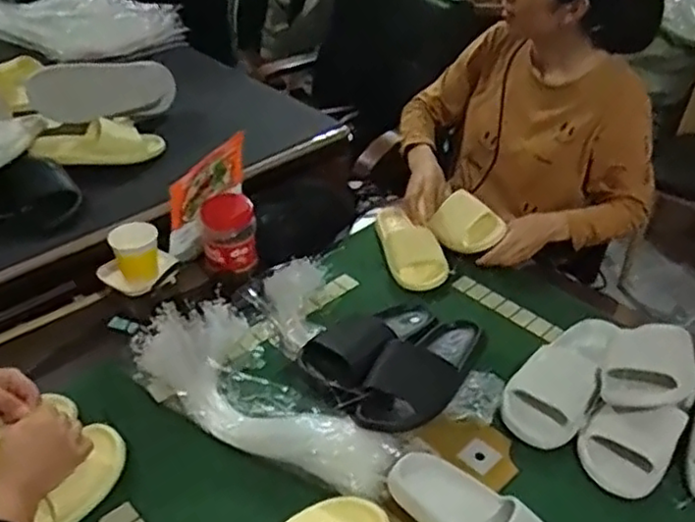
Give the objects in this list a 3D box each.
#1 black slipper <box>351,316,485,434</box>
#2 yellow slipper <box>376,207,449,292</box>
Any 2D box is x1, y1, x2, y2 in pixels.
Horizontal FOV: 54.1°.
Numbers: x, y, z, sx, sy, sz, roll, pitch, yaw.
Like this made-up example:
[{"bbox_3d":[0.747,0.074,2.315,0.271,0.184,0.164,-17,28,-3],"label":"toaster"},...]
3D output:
[{"bbox_3d":[0.113,0.158,0.958,0.105,0.078,0.253,30,45,30],"label":"black slipper"},{"bbox_3d":[0.108,-0.035,1.266,0.098,0.055,0.225,-7,39,-13],"label":"yellow slipper"}]

